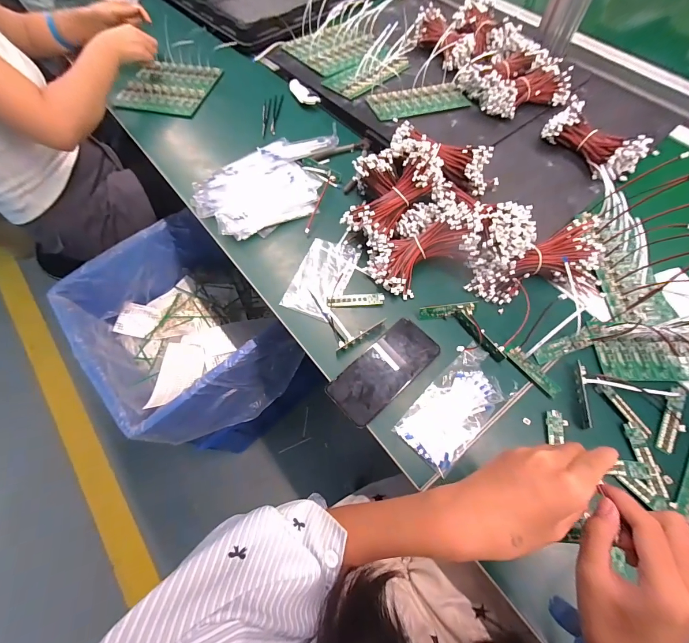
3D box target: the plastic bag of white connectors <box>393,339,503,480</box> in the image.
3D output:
[{"bbox_3d":[0.141,0.106,0.408,0.077,0.020,0.150,41,72,18],"label":"plastic bag of white connectors"}]

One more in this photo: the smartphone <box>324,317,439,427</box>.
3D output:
[{"bbox_3d":[0.054,0.064,0.434,0.157,0.004,0.072,-39,70,-16],"label":"smartphone"}]

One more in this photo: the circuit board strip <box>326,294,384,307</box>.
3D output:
[{"bbox_3d":[0.016,-0.031,0.479,0.083,0.007,0.019,-4,65,-1],"label":"circuit board strip"}]

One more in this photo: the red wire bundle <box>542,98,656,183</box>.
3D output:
[{"bbox_3d":[0.432,-0.317,0.567,0.088,0.055,0.167,-23,66,-9],"label":"red wire bundle"}]

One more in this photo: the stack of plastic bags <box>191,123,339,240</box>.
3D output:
[{"bbox_3d":[-0.121,-0.257,0.580,0.286,0.027,0.197,-35,69,-14],"label":"stack of plastic bags"}]

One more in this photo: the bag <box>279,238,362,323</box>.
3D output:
[{"bbox_3d":[-0.034,-0.070,0.503,0.083,0.009,0.135,19,67,10],"label":"bag"}]

